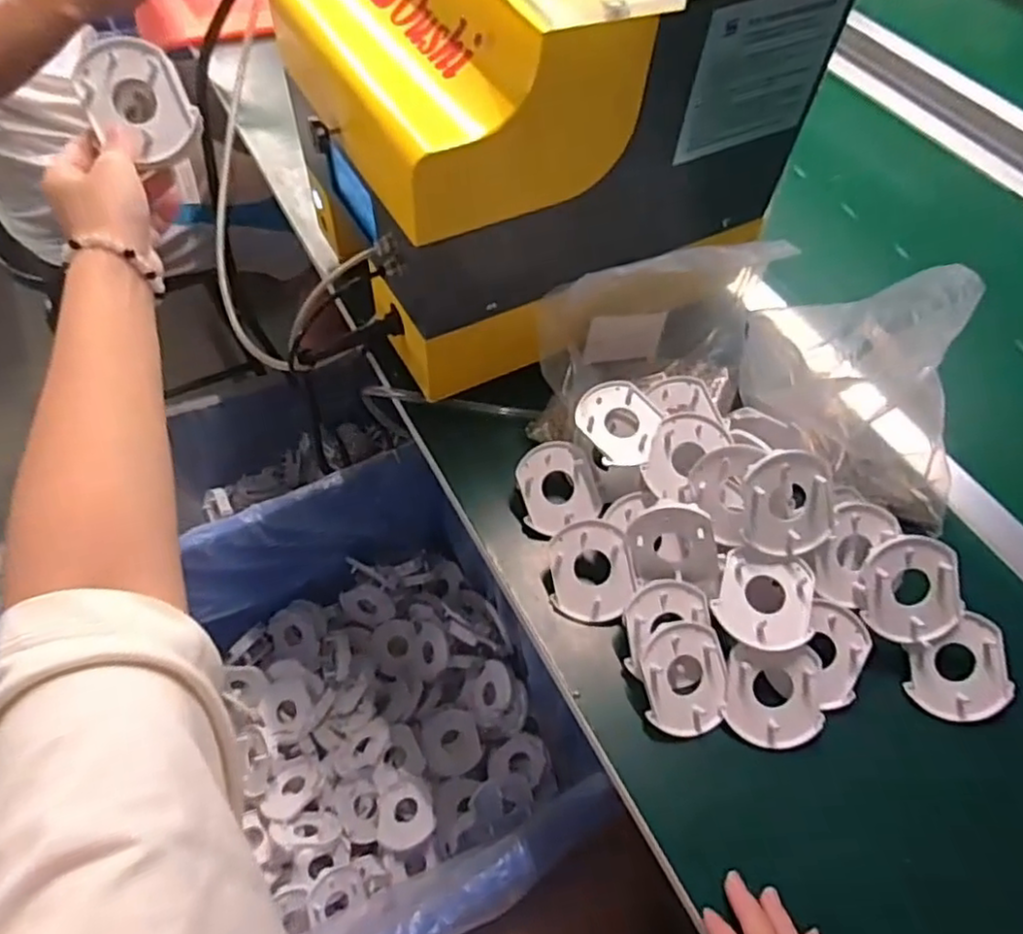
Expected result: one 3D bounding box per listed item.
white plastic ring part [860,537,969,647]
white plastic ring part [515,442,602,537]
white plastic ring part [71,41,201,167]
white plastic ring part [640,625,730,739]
[{"bbox_3d":[0.267,0.082,0.446,0.061,0.011,0.070,-2,98,7],"label":"white plastic ring part"},{"bbox_3d":[0.033,0.014,0.517,0.059,0.017,0.061,-20,88,-13],"label":"white plastic ring part"},{"bbox_3d":[-0.231,-0.225,0.414,0.058,0.070,0.011,-28,17,-1],"label":"white plastic ring part"},{"bbox_3d":[0.111,0.139,0.442,0.055,0.018,0.069,-5,84,-15],"label":"white plastic ring part"}]

